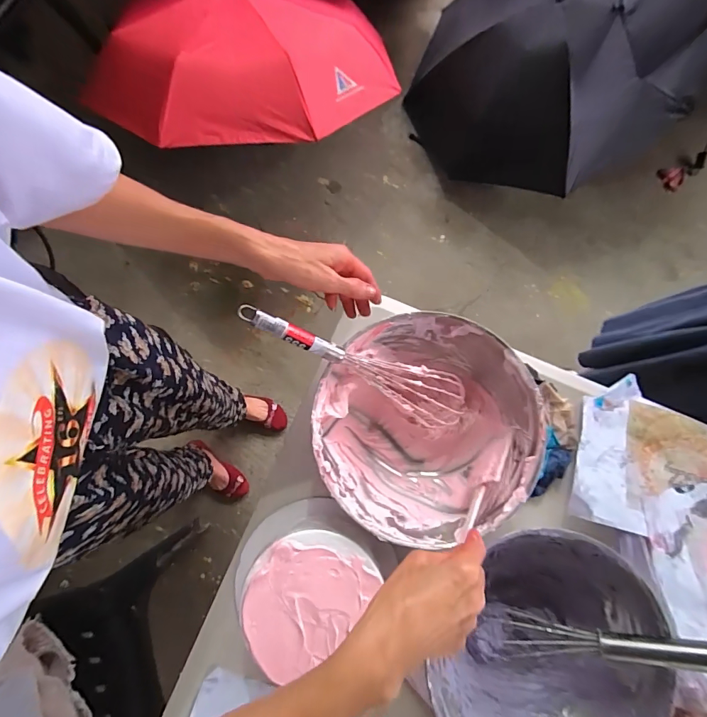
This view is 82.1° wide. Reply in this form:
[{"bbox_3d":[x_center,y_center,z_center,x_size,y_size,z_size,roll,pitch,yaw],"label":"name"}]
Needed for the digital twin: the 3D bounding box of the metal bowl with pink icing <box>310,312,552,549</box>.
[{"bbox_3d":[0.078,0.074,0.469,0.232,0.097,0.226,0,80,1],"label":"metal bowl with pink icing"}]

